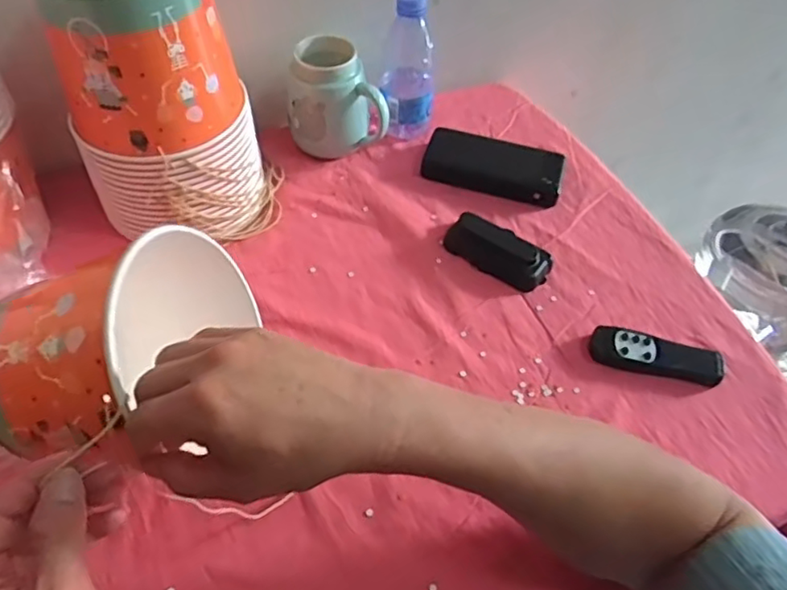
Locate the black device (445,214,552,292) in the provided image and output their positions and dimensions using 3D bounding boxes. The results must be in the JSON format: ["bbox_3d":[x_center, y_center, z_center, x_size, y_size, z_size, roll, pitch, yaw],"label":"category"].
[{"bbox_3d":[0.105,-0.047,0.619,0.107,0.025,0.052,34,58,19],"label":"black device"}]

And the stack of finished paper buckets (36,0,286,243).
[{"bbox_3d":[-0.205,-0.175,0.563,0.171,0.235,0.146,-16,56,-16],"label":"stack of finished paper buckets"}]

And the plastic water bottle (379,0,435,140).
[{"bbox_3d":[0.019,-0.253,0.687,0.061,0.159,0.053,4,53,-2],"label":"plastic water bottle"}]

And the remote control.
[{"bbox_3d":[0.239,0.053,0.553,0.117,0.016,0.039,13,53,5],"label":"remote control"}]

